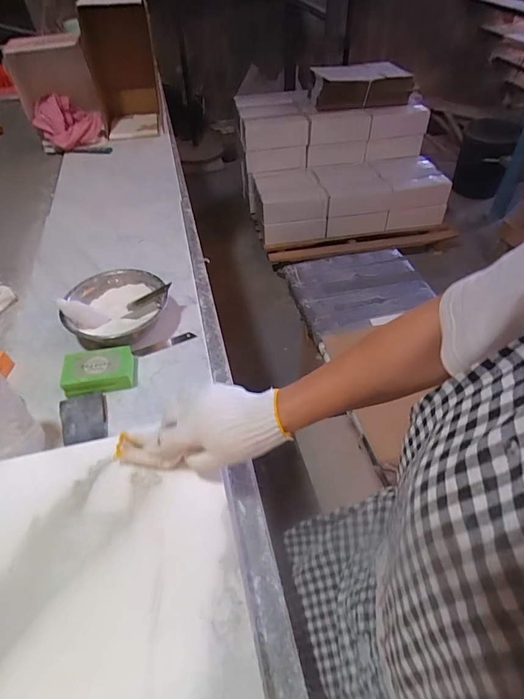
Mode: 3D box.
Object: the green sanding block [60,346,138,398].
[{"bbox_3d":[-0.234,0.031,0.603,0.096,0.033,0.062,-11,49,-8],"label":"green sanding block"}]

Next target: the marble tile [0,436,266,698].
[{"bbox_3d":[-0.174,0.221,0.401,0.293,0.014,0.293,-12,49,-9],"label":"marble tile"}]

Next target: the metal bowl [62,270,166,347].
[{"bbox_3d":[-0.235,-0.069,0.680,0.154,0.063,0.154,-1,48,1],"label":"metal bowl"}]

